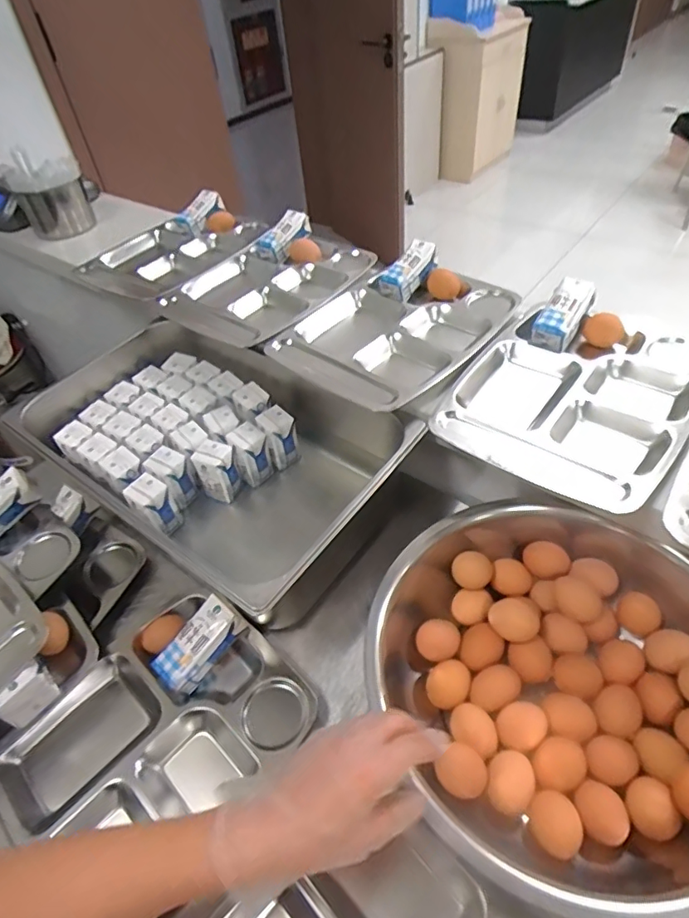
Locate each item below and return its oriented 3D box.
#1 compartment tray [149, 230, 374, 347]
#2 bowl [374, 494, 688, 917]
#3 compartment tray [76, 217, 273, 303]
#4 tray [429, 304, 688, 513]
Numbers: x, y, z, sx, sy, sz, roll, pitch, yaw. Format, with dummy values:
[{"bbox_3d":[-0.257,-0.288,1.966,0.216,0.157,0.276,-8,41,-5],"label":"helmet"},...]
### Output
[{"bbox_3d":[-0.125,-0.293,0.912,0.250,0.044,0.323,29,56,29],"label":"compartment tray"},{"bbox_3d":[0.215,0.224,0.527,0.340,0.119,0.363,-3,47,4],"label":"bowl"},{"bbox_3d":[-0.330,-0.398,1.018,0.237,0.038,0.319,23,54,25],"label":"compartment tray"},{"bbox_3d":[0.282,-0.077,0.655,0.257,0.031,0.325,27,56,28],"label":"tray"}]

